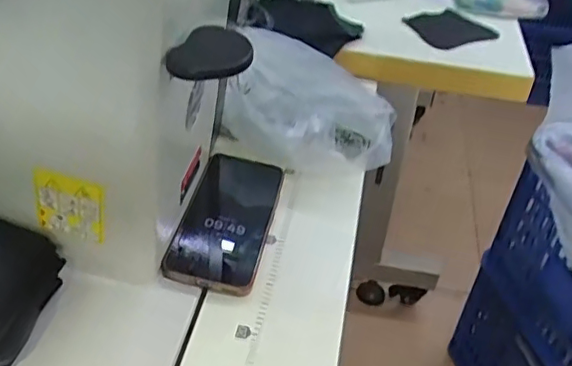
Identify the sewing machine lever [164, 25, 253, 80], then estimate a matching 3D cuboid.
[{"bbox_3d":[-0.043,-0.078,0.350,0.042,0.009,0.057,15,42,12],"label":"sewing machine lever"}]

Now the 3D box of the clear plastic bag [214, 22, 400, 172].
[{"bbox_3d":[0.027,-0.081,0.590,0.177,0.107,0.098,5,41,1],"label":"clear plastic bag"}]

